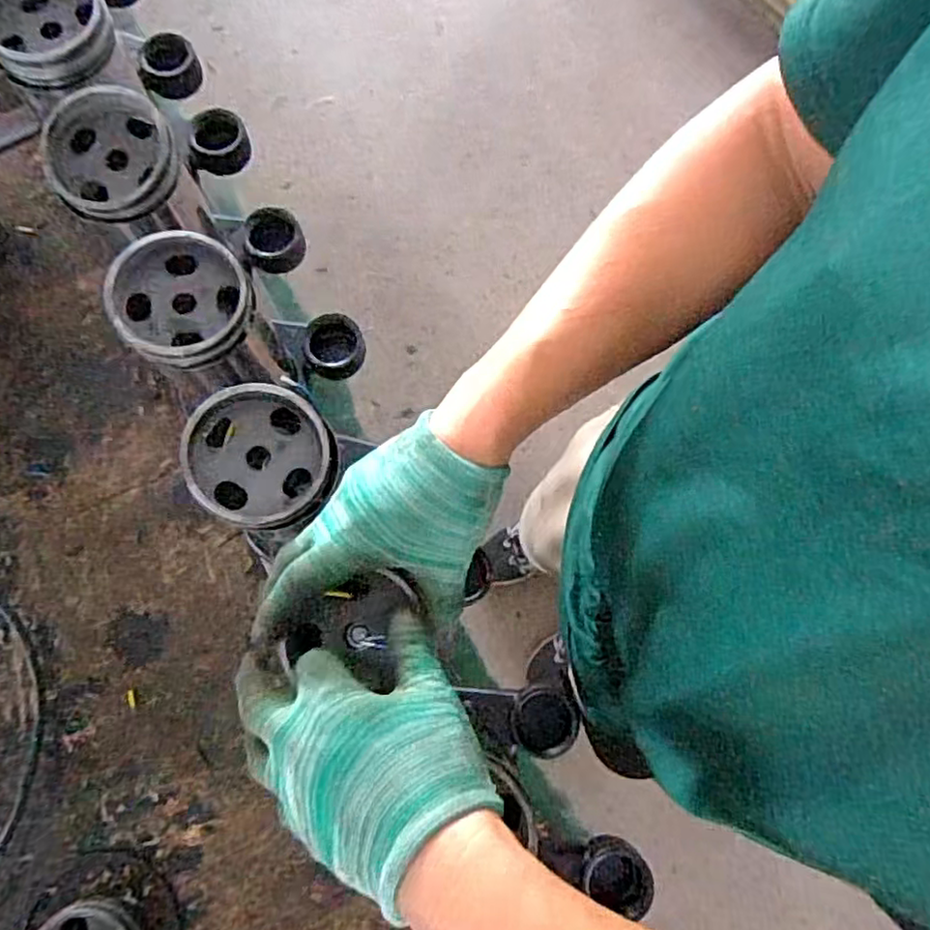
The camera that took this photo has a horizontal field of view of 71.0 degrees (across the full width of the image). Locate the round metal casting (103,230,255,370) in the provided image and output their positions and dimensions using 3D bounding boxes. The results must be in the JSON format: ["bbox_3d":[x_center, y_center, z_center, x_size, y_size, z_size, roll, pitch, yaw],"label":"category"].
[{"bbox_3d":[-0.190,-0.112,0.439,0.085,0.032,0.087,0,78,-1],"label":"round metal casting"}]

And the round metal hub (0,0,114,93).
[{"bbox_3d":[-0.313,-0.329,0.488,0.086,0.026,0.090,0,78,-1],"label":"round metal hub"}]

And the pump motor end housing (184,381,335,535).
[{"bbox_3d":[-0.131,-0.004,0.418,0.091,0.038,0.089,0,78,-1],"label":"pump motor end housing"}]

